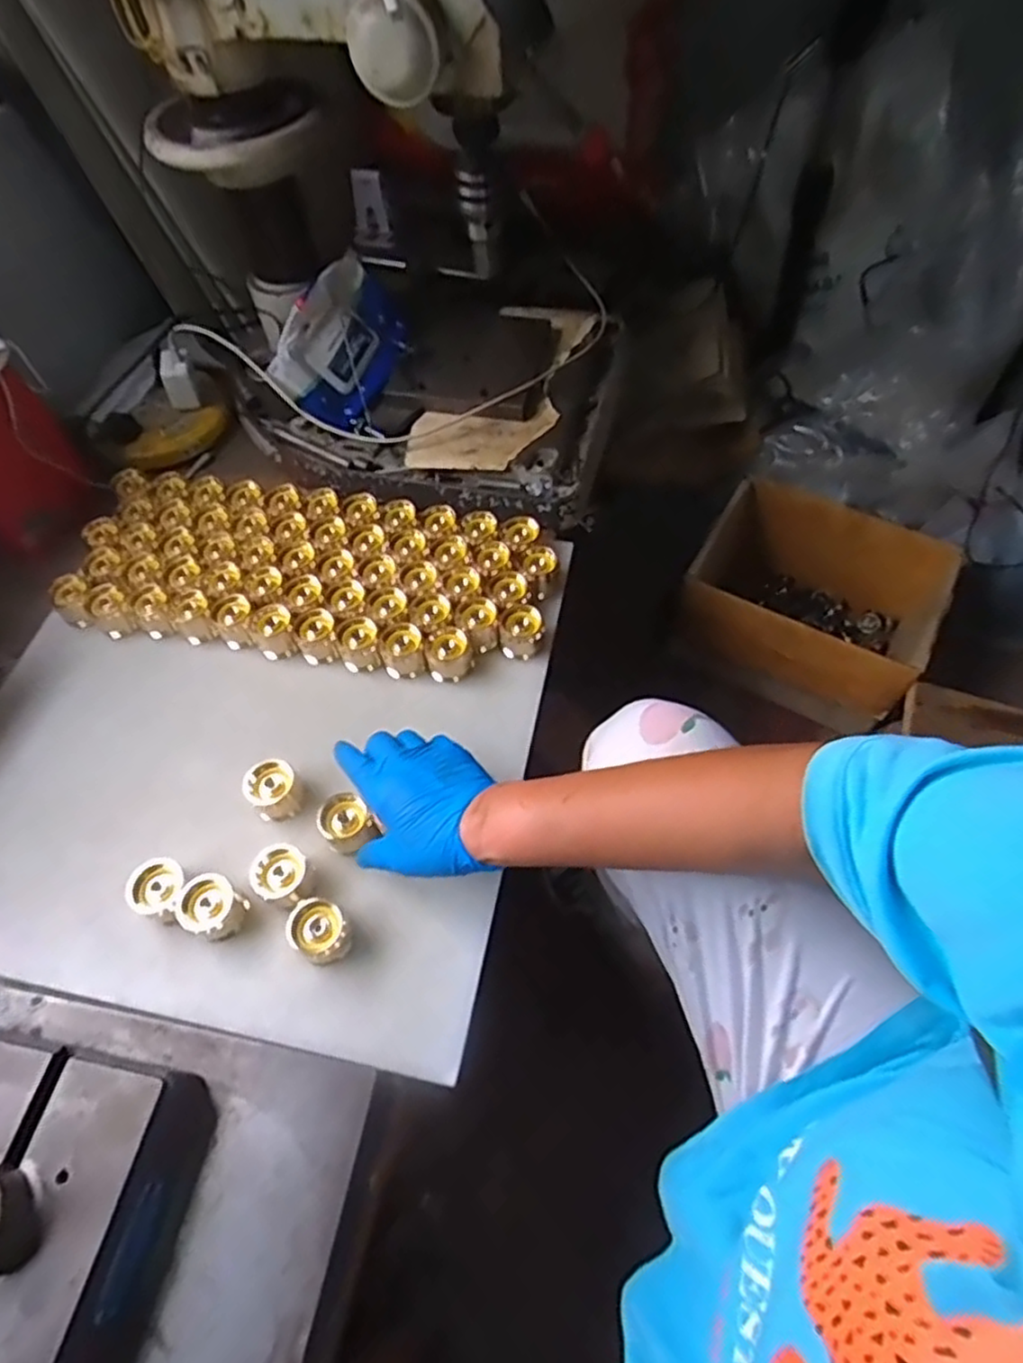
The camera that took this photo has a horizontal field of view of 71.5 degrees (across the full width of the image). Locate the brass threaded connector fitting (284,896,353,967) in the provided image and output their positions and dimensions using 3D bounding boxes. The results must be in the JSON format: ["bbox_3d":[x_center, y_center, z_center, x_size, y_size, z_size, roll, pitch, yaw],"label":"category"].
[{"bbox_3d":[-0.139,0.181,0.517,0.037,0.038,0.039,-1,59,2],"label":"brass threaded connector fitting"}]

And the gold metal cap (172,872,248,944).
[{"bbox_3d":[-0.225,0.168,0.532,0.038,0.045,0.040,-1,59,2],"label":"gold metal cap"}]

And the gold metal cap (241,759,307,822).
[{"bbox_3d":[-0.193,0.087,0.578,0.040,0.039,0.038,-1,59,2],"label":"gold metal cap"}]

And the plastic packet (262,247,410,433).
[{"bbox_3d":[-0.183,-0.372,0.779,0.032,0.111,0.181,-8,54,51],"label":"plastic packet"}]

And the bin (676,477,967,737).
[{"bbox_3d":[0.417,-0.101,1.022,0.319,0.208,0.233,30,65,19],"label":"bin"}]

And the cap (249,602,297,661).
[{"bbox_3d":[-0.223,-0.045,0.674,0.036,0.034,0.044,-15,60,-6],"label":"cap"}]

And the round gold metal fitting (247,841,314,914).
[{"bbox_3d":[-0.174,0.148,0.541,0.043,0.031,0.040,-1,59,2],"label":"round gold metal fitting"}]

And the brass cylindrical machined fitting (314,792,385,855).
[{"bbox_3d":[-0.132,0.114,0.566,0.038,0.029,0.039,-1,59,2],"label":"brass cylindrical machined fitting"}]

